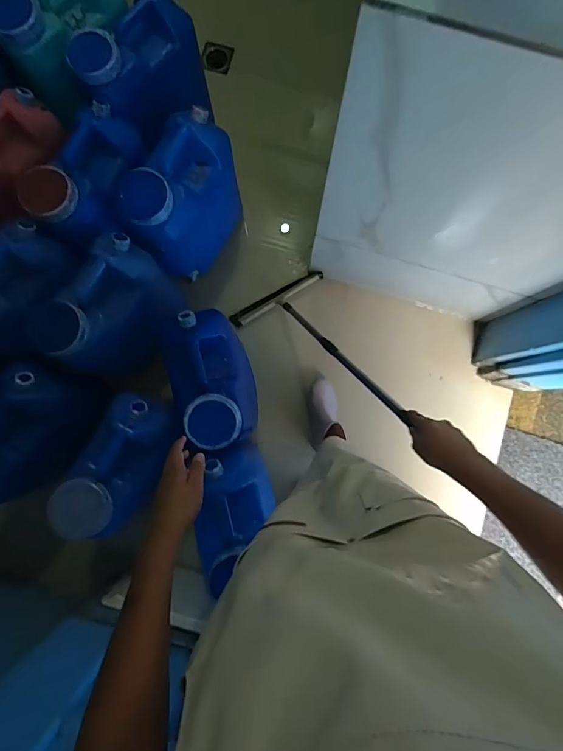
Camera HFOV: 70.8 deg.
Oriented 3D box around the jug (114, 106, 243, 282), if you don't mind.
[{"bbox_3d":[-0.262,-0.467,1.091,0.175,0.366,0.332,38,86,3],"label":"jug"}]

